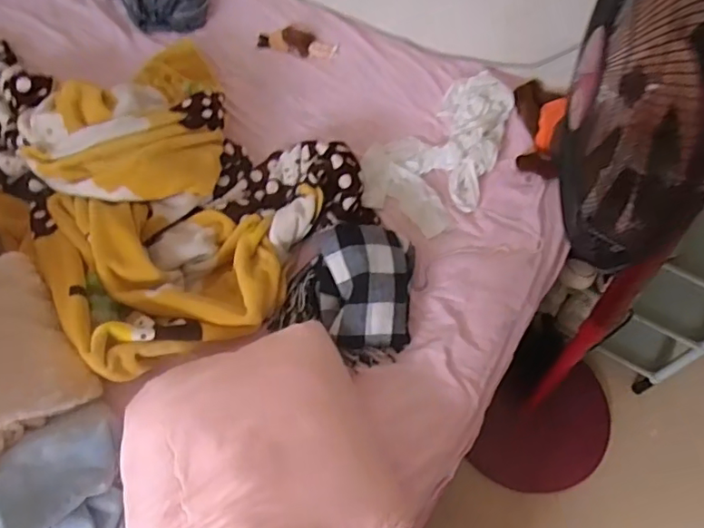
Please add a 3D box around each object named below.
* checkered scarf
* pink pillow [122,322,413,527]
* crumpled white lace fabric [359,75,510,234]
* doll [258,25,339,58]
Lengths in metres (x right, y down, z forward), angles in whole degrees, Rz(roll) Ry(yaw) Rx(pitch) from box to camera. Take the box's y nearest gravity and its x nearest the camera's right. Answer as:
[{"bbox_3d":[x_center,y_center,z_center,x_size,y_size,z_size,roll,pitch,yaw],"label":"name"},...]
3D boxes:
[{"bbox_3d":[-0.003,0.045,0.988,0.238,0.091,0.244,13,58,3],"label":"checkered scarf"},{"bbox_3d":[-0.139,0.294,0.790,0.359,0.113,0.363,-16,61,-14],"label":"pink pillow"},{"bbox_3d":[0.218,-0.266,1.212,0.253,0.061,0.456,39,63,18],"label":"crumpled white lace fabric"},{"bbox_3d":[-0.135,-0.578,1.403,0.199,0.033,0.090,12,58,3],"label":"doll"}]

